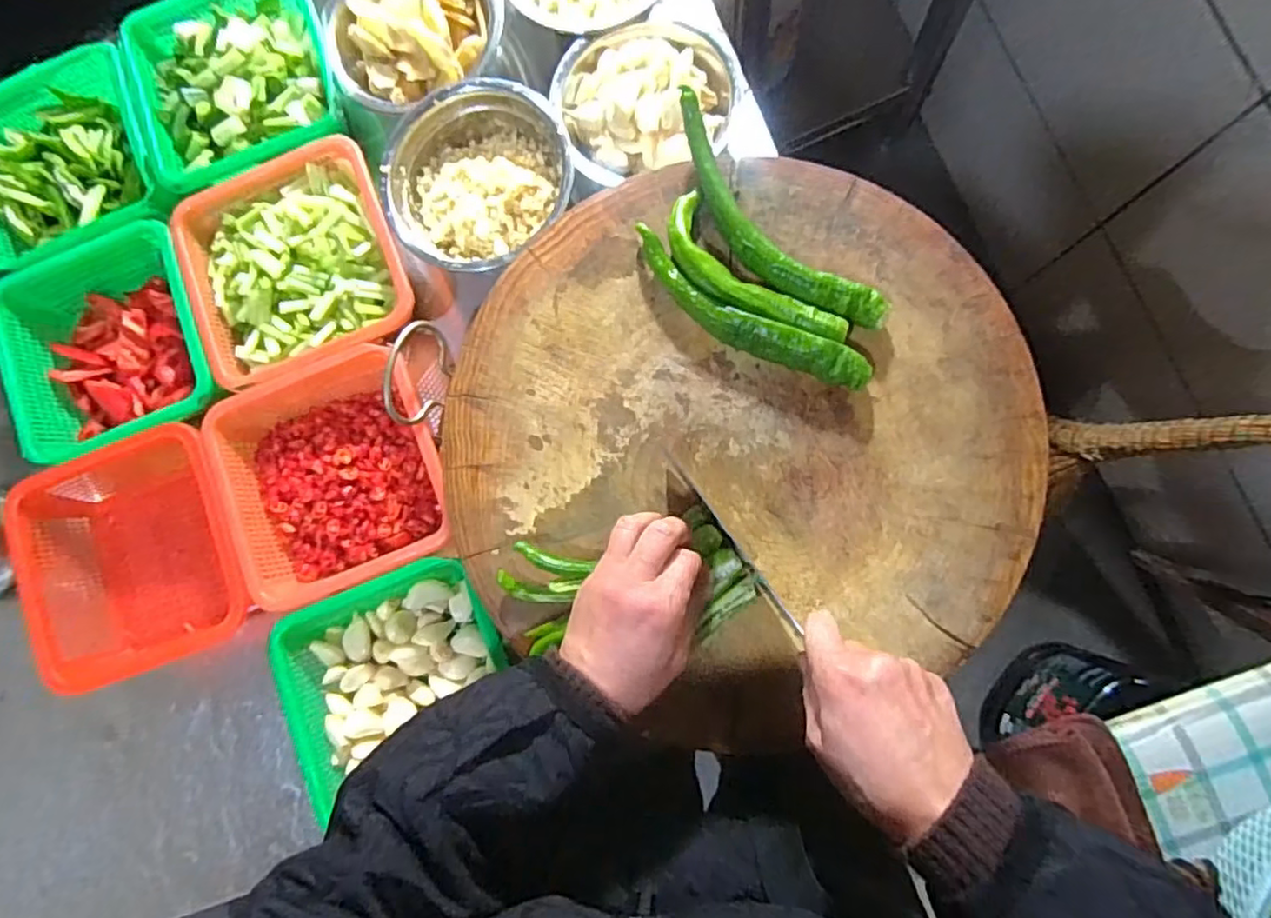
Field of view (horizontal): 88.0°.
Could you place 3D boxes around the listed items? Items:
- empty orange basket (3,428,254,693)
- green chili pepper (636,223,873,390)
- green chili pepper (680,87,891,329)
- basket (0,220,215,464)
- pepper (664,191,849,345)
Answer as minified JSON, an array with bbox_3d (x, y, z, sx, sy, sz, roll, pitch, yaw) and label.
[{"bbox_3d":[-0.399,0.076,0.544,0.179,0.064,0.171,-23,82,4],"label":"empty orange basket"},{"bbox_3d":[0.074,-0.096,0.455,0.184,0.024,0.037,33,89,8],"label":"green chili pepper"},{"bbox_3d":[0.088,-0.159,0.455,0.047,0.031,0.203,-41,82,1],"label":"green chili pepper"},{"bbox_3d":[-0.440,-0.102,0.562,0.165,0.058,0.176,-19,83,4],"label":"basket"},{"bbox_3d":[0.075,-0.121,0.454,0.147,0.025,0.047,44,90,8],"label":"pepper"}]

